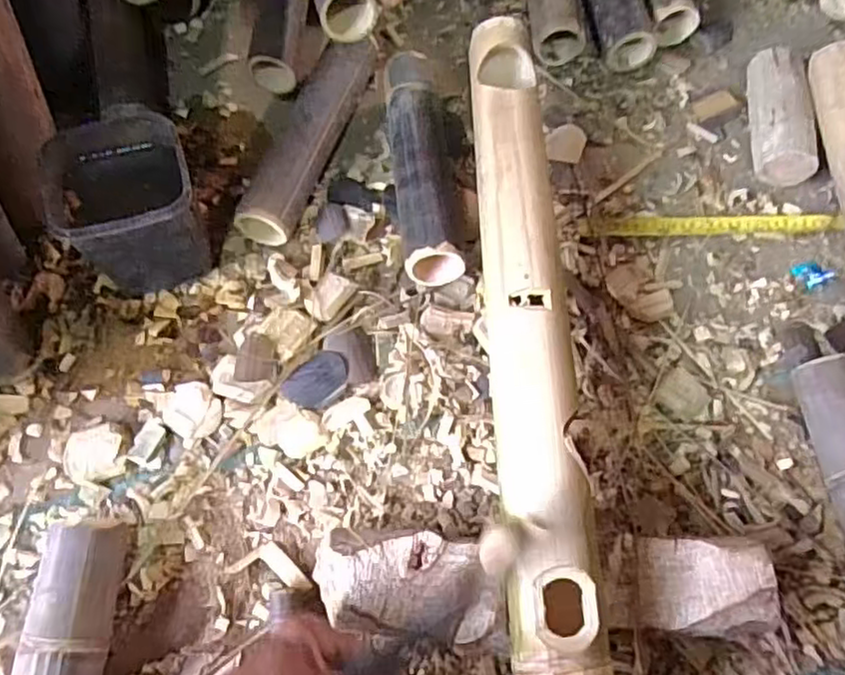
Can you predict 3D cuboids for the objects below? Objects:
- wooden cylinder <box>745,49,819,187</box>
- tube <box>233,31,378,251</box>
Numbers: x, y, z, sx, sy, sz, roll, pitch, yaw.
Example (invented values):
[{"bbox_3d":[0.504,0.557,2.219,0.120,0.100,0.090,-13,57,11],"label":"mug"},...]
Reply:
[{"bbox_3d":[0.386,-0.238,0.723,0.057,0.063,0.165,3,64,-1],"label":"wooden cylinder"},{"bbox_3d":[-0.117,-0.213,0.693,0.056,0.055,0.269,18,65,7],"label":"tube"}]

